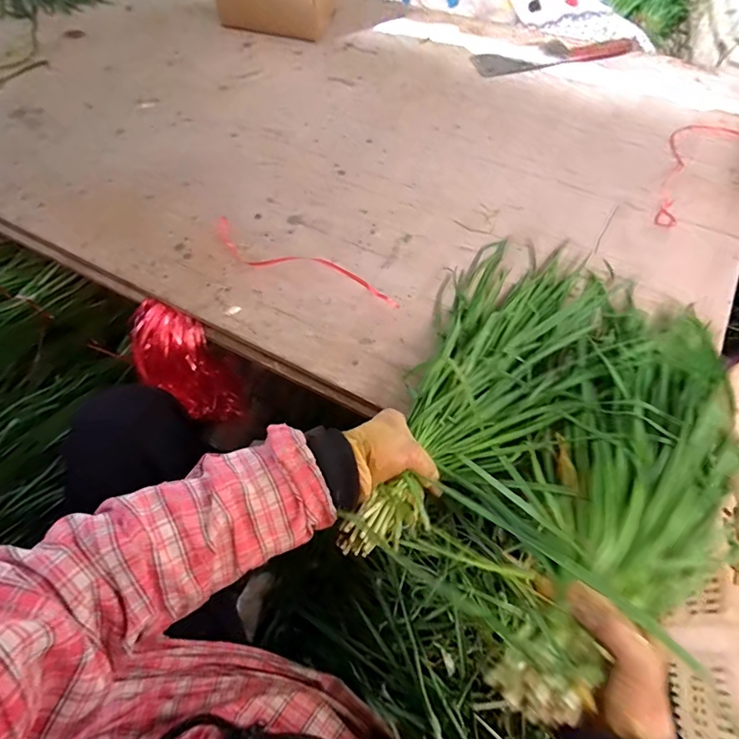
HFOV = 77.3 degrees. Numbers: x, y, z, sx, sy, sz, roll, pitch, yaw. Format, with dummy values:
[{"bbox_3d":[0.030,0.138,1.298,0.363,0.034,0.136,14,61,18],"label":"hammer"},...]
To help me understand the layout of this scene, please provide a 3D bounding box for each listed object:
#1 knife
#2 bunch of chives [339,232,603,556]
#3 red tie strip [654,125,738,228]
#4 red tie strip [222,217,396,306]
[{"bbox_3d":[0.357,-0.607,0.886,0.306,0.021,0.089,-7,58,-4],"label":"knife"},{"bbox_3d":[0.126,0.008,0.496,0.181,0.049,0.434,29,56,17],"label":"bunch of chives"},{"bbox_3d":[0.482,-0.312,0.714,0.081,0.013,0.281,35,65,20],"label":"red tie strip"},{"bbox_3d":[-0.096,-0.139,0.624,0.295,0.007,0.056,25,62,15],"label":"red tie strip"}]

